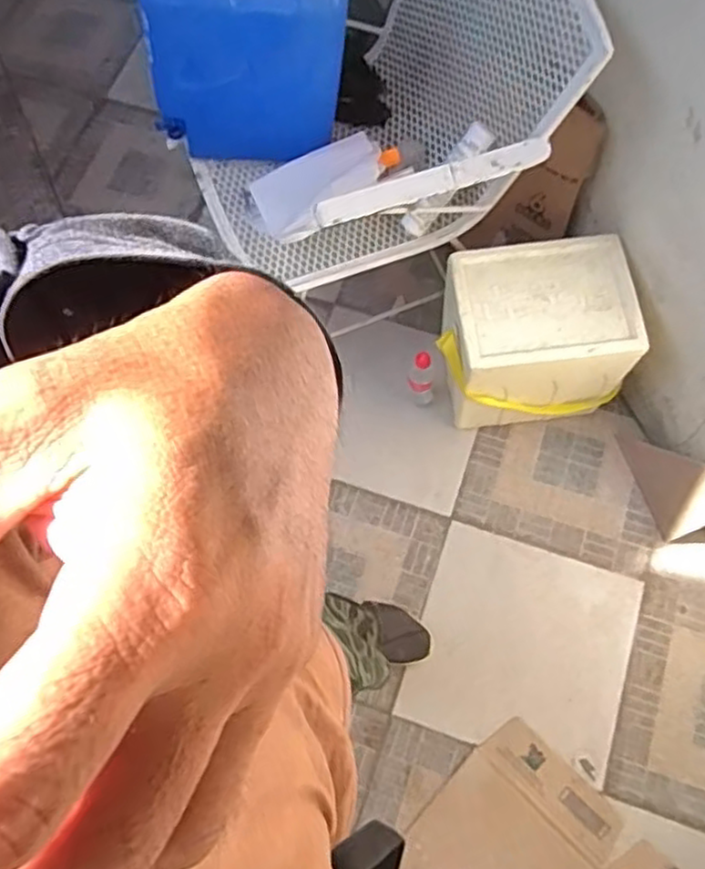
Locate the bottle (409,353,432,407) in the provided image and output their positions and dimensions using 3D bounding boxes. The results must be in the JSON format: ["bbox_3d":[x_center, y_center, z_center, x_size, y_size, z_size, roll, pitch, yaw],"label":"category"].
[{"bbox_3d":[0.143,-0.113,1.468,0.049,0.216,0.057,11,69,5],"label":"bottle"}]

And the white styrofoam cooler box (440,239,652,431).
[{"bbox_3d":[0.335,-0.183,1.407,0.343,0.326,0.264,-8,69,-2],"label":"white styrofoam cooler box"}]

